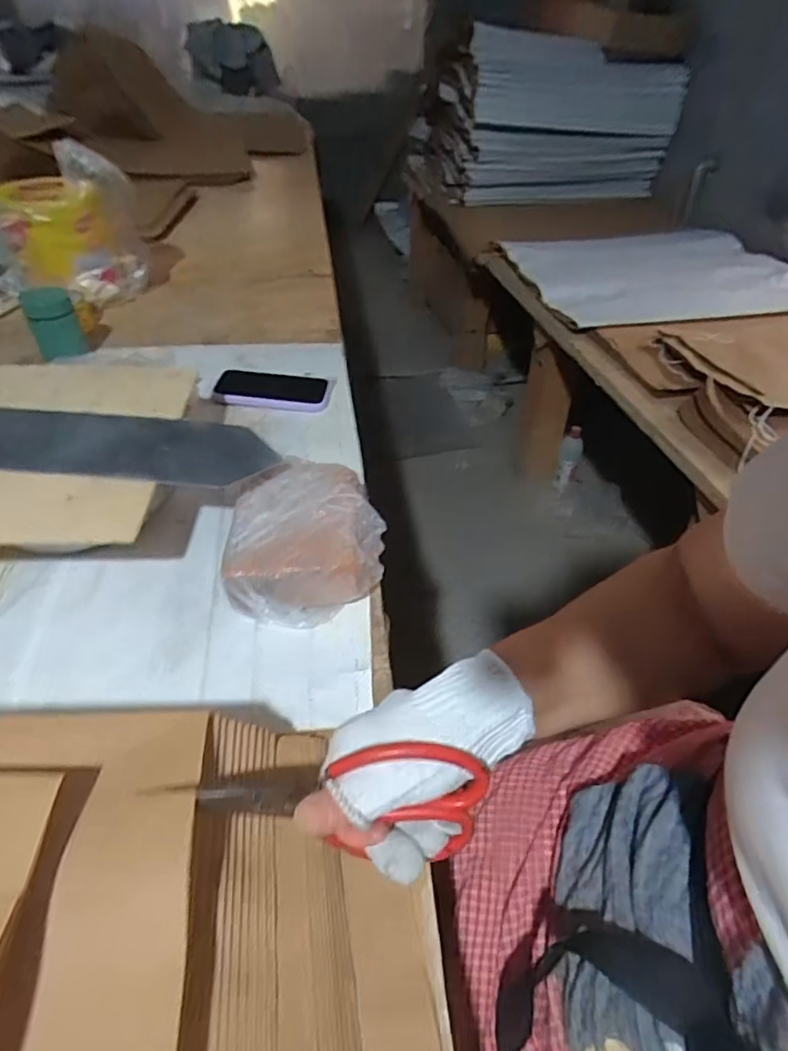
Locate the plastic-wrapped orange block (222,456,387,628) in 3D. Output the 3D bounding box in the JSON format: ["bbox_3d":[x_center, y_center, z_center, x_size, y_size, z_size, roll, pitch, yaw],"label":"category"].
[{"bbox_3d":[-0.079,0.012,0.528,0.135,0.063,0.158,1,43,-3],"label":"plastic-wrapped orange block"}]

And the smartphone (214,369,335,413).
[{"bbox_3d":[-0.162,-0.189,0.775,0.152,0.011,0.087,7,43,4],"label":"smartphone"}]

